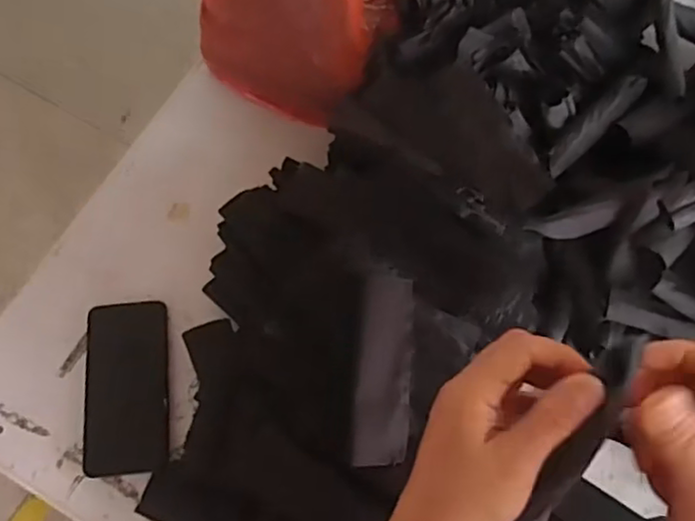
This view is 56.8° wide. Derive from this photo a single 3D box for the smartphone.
[{"bbox_3d":[-0.217,0.124,0.634,0.078,0.013,0.165,-4,73,-3],"label":"smartphone"}]

